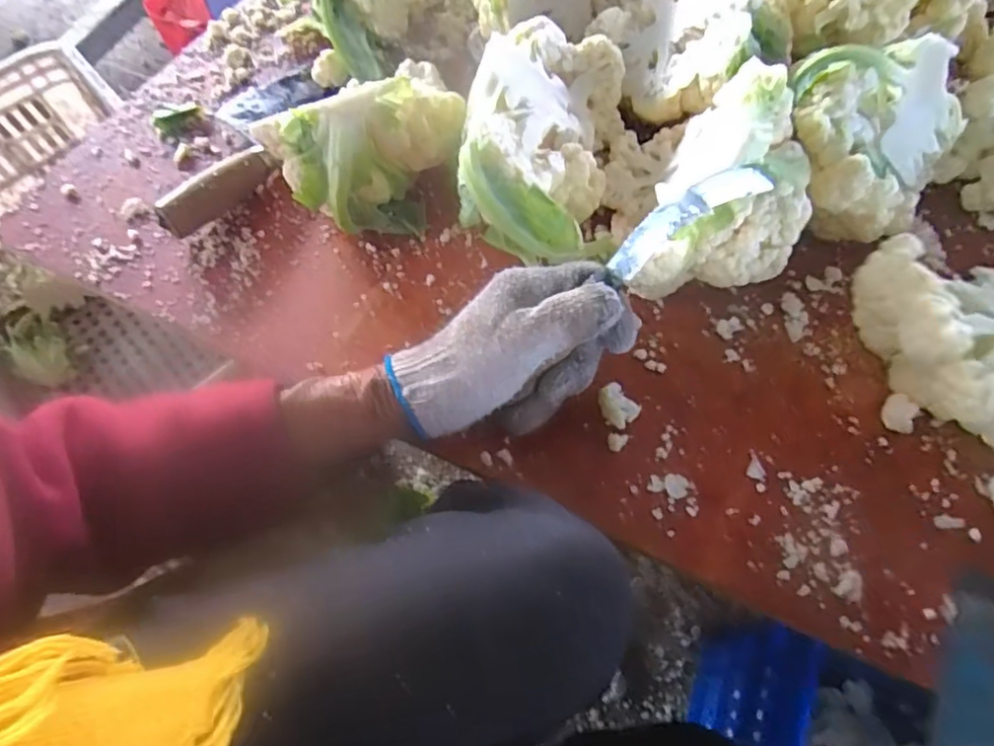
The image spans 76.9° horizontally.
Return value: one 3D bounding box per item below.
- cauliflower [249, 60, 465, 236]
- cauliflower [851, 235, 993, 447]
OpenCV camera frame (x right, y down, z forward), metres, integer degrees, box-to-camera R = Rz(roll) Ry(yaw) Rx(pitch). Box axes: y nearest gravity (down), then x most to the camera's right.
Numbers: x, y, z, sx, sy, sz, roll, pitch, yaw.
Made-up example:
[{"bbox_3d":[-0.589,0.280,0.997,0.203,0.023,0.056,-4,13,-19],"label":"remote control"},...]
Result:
[{"bbox_3d":[-0.084,-0.149,0.433,0.132,0.093,0.074,-20,64,-8],"label":"cauliflower"},{"bbox_3d":[0.287,-0.021,0.370,0.101,0.065,0.136,-24,65,-10],"label":"cauliflower"}]

